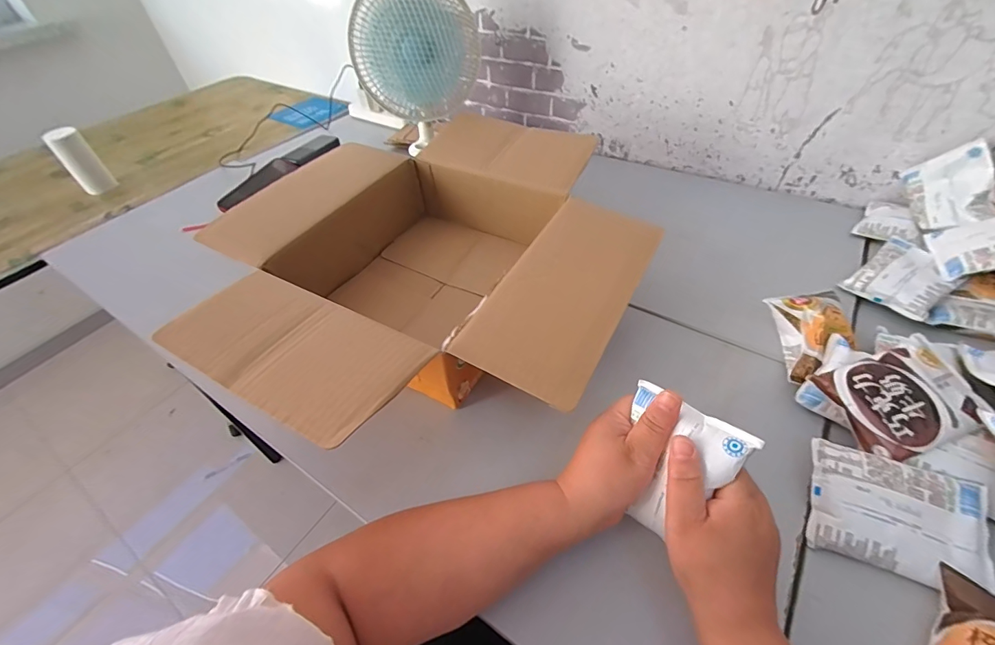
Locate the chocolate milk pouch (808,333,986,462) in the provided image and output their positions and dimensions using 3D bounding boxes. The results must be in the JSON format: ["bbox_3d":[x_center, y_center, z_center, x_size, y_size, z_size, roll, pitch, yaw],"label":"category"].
[{"bbox_3d":[0.397,0.072,0.416,0.121,0.015,0.095,-22,60,-1],"label":"chocolate milk pouch"}]

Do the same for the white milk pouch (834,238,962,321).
[{"bbox_3d":[0.536,-0.061,0.560,0.117,0.033,0.093,-28,51,-20],"label":"white milk pouch"}]

